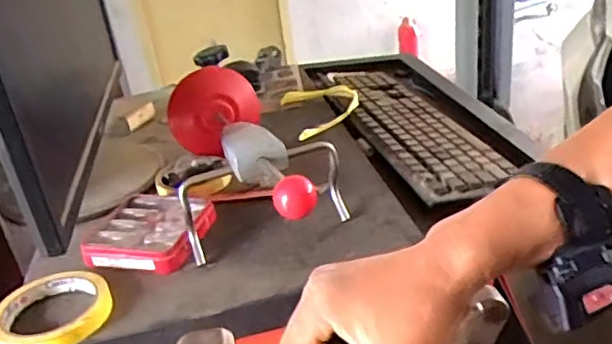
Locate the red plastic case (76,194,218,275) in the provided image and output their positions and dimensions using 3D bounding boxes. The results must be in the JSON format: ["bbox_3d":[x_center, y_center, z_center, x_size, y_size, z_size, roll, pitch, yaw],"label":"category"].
[{"bbox_3d":[-0.161,0.059,0.602,0.116,0.020,0.112,1,28,13],"label":"red plastic case"}]

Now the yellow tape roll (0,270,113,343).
[{"bbox_3d":[-0.221,0.122,0.511,0.097,0.017,0.097,-15,29,-17],"label":"yellow tape roll"}]

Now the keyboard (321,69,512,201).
[{"bbox_3d":[0.124,-0.081,0.818,0.115,0.017,0.456,-11,28,-9],"label":"keyboard"}]

